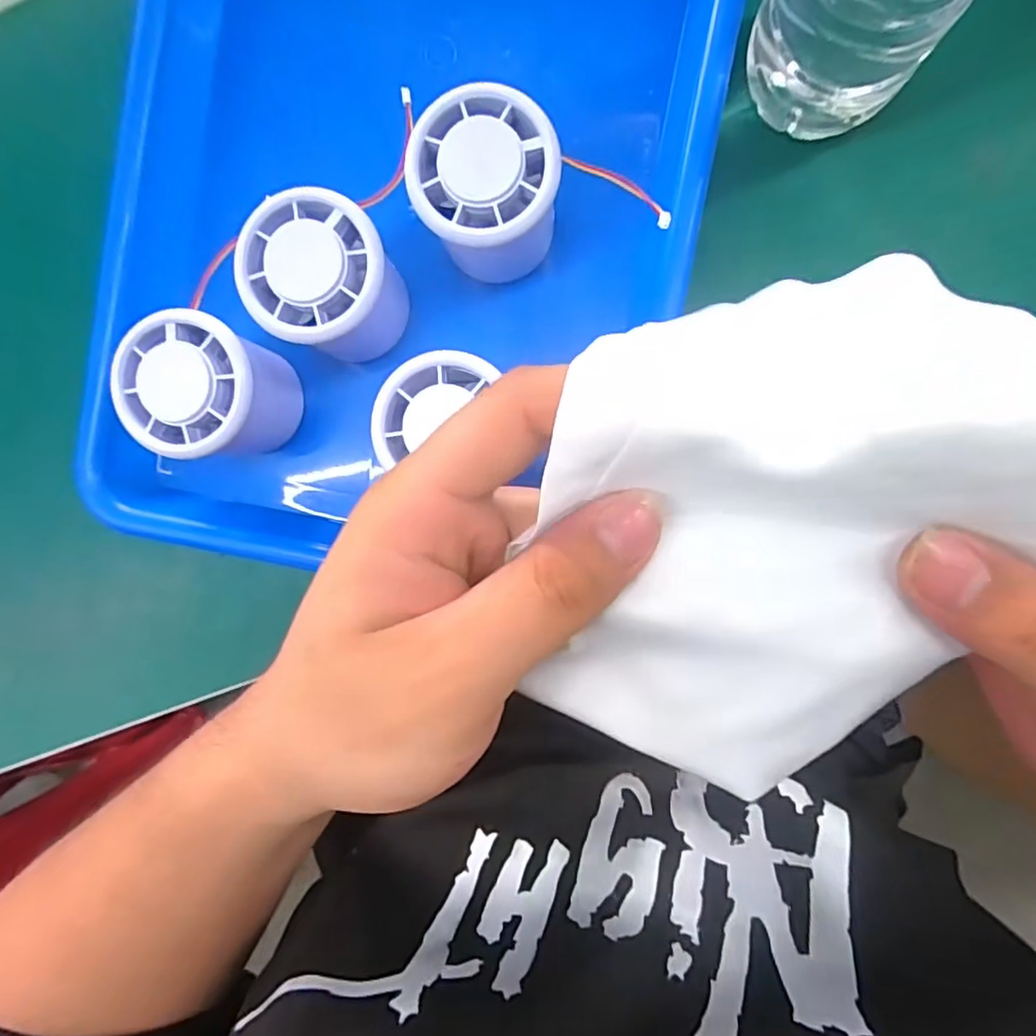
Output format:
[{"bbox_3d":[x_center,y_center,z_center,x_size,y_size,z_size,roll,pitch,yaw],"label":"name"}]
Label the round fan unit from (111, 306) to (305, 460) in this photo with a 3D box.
[{"bbox_3d":[-0.127,-0.052,0.258,0.055,0.062,0.053,0,92,5],"label":"round fan unit"}]

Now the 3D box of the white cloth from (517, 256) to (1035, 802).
[{"bbox_3d":[0.070,0.005,0.147,0.124,0.036,0.127,1,94,4],"label":"white cloth"}]

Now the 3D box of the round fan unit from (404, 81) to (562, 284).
[{"bbox_3d":[-0.011,-0.131,0.246,0.054,0.057,0.052,0,92,5],"label":"round fan unit"}]

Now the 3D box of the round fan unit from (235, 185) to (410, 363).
[{"bbox_3d":[-0.077,-0.097,0.253,0.052,0.057,0.054,0,92,5],"label":"round fan unit"}]

